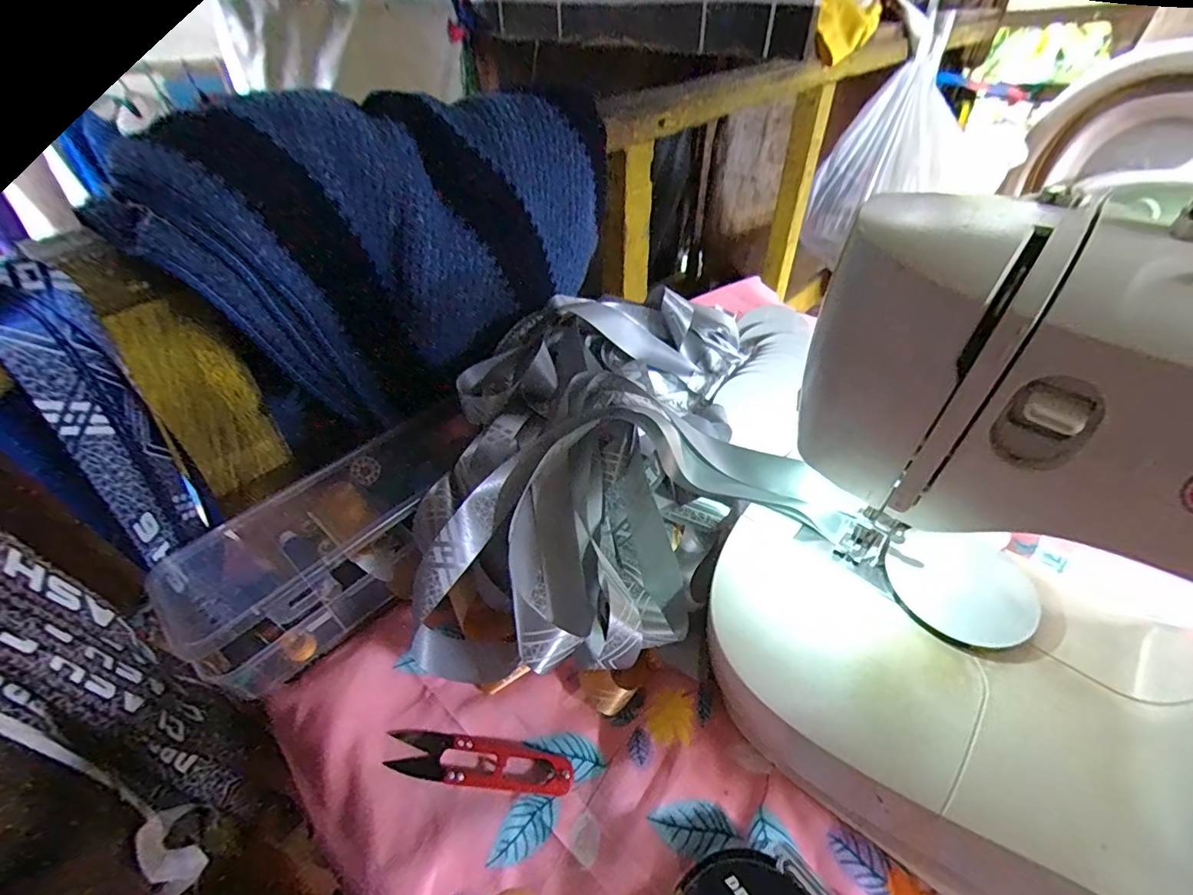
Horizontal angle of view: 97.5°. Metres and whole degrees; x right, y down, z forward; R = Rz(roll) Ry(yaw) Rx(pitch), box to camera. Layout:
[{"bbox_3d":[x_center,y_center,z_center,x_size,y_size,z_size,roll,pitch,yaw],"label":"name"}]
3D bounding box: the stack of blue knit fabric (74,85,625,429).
[{"bbox_3d":[-0.112,-0.143,0.380,0.079,0.188,0.326,31,53,28],"label":"stack of blue knit fabric"}]

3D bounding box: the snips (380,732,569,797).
[{"bbox_3d":[-0.066,0.177,0.294,0.103,0.007,0.025,4,45,5],"label":"snips"}]

